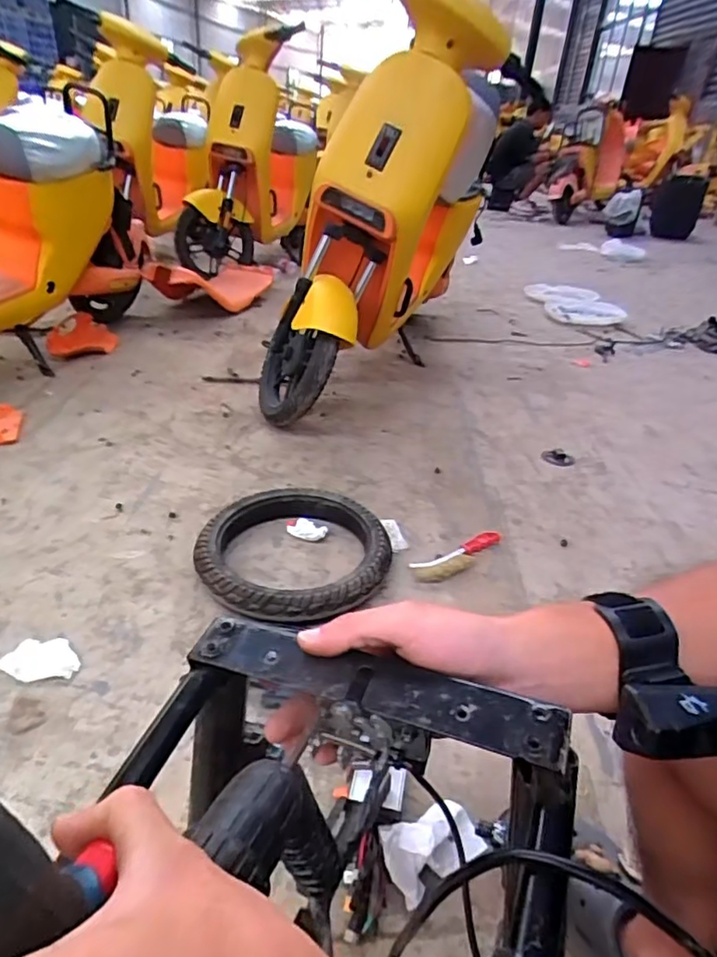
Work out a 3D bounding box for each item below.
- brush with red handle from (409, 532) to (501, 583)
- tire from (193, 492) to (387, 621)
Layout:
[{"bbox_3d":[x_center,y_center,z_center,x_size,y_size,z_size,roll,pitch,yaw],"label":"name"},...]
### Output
[{"bbox_3d":[0.205,0.155,1.158,0.231,0.017,0.062,-19,39,-34],"label":"brush with red handle"},{"bbox_3d":[-0.118,0.142,1.109,0.355,0.069,0.350,5,32,0],"label":"tire"}]

